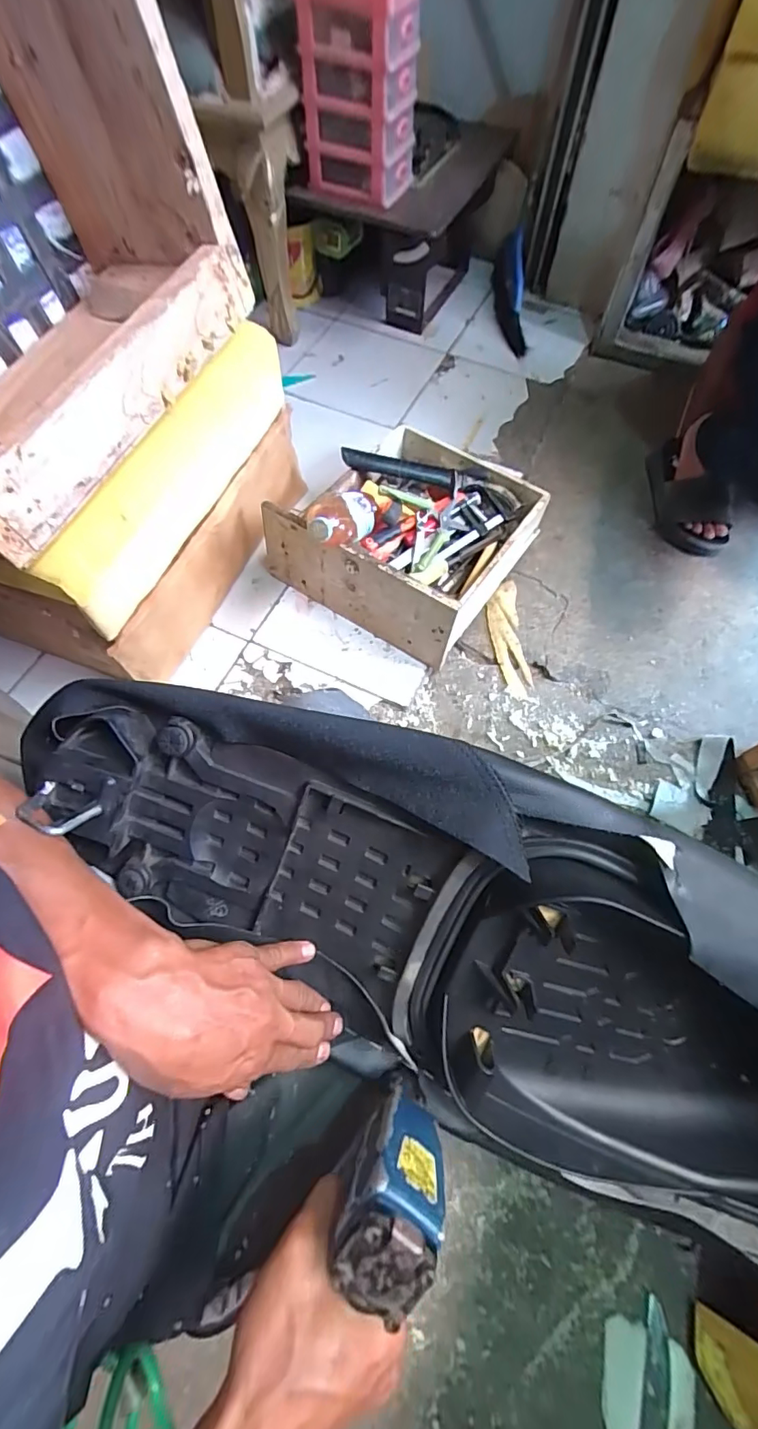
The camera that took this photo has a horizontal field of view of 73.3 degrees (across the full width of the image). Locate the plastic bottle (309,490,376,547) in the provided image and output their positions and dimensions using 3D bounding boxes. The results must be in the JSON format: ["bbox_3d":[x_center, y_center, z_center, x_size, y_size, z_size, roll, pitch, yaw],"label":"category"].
[{"bbox_3d":[-0.059,-0.294,0.772,0.063,0.063,0.201,21,33,8],"label":"plastic bottle"}]

